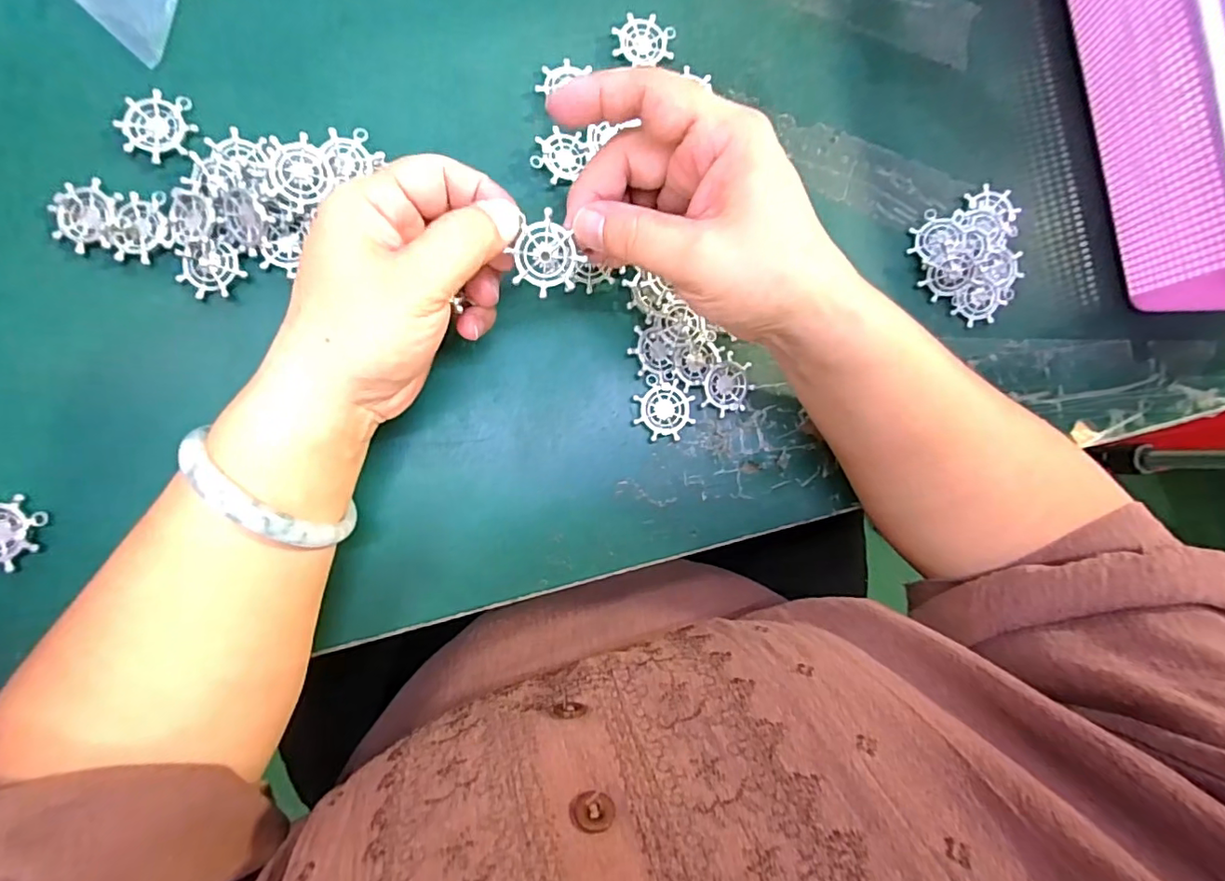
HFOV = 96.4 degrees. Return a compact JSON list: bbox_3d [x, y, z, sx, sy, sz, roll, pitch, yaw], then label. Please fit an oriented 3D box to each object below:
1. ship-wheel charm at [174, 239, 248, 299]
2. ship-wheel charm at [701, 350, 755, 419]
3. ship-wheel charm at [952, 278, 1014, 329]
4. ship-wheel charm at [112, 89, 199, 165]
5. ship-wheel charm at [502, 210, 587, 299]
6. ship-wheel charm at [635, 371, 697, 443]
[{"bbox_3d":[-0.189,-0.081,0.258,0.028,0.005,0.025,-2,87,-8],"label":"ship-wheel charm"},{"bbox_3d":[0.062,-0.029,0.290,0.026,0.007,0.031,27,83,-5],"label":"ship-wheel charm"},{"bbox_3d":[0.212,-0.082,0.314,0.028,0.004,0.031,38,96,-14],"label":"ship-wheel charm"},{"bbox_3d":[-0.215,-0.149,0.259,0.031,0.004,0.033,16,84,-6],"label":"ship-wheel charm"},{"bbox_3d":[-0.026,-0.075,0.225,0.028,0.004,0.030,22,114,-16],"label":"ship-wheel charm"},{"bbox_3d":[0.026,-0.016,0.287,0.032,0.006,0.030,1,86,-8],"label":"ship-wheel charm"}]

